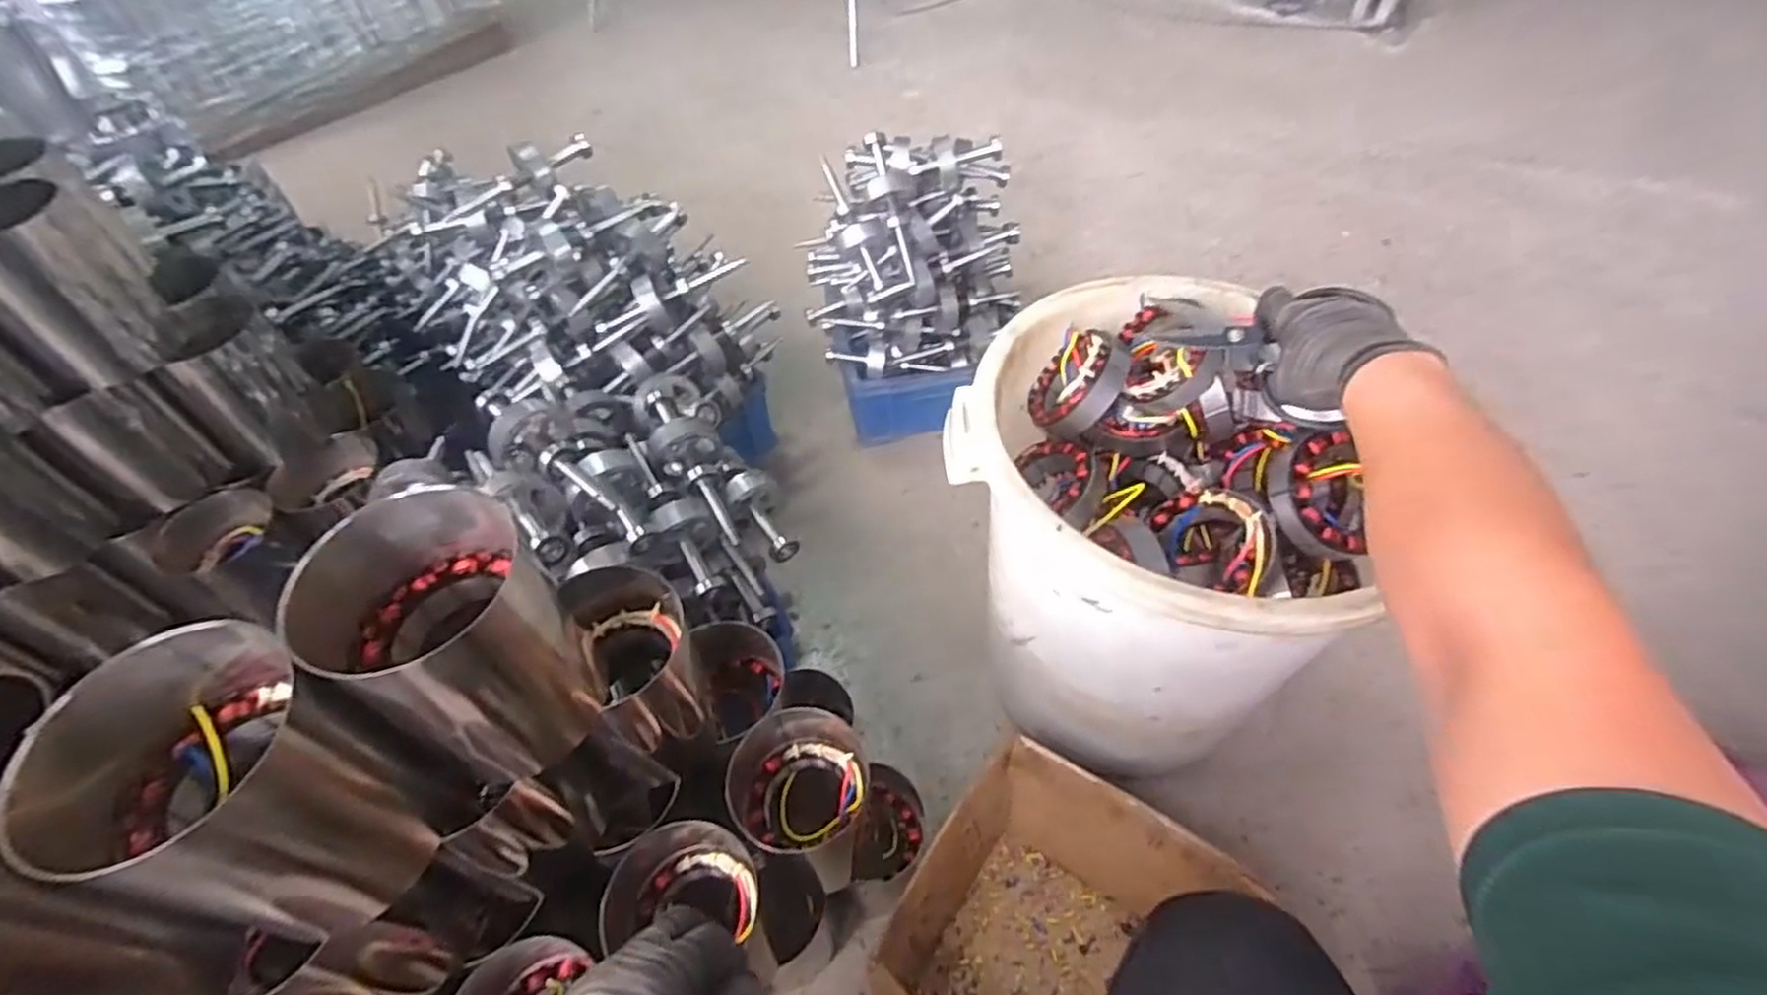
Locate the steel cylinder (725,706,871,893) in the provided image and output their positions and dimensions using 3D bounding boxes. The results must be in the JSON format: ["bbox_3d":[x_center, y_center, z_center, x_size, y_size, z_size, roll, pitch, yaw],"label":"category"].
[{"bbox_3d":[-0.071,0.275,0.718,0.116,0.138,0.126,22,56,19],"label":"steel cylinder"}]

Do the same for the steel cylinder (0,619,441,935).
[{"bbox_3d":[-0.346,0.165,0.424,0.111,0.165,0.119,16,54,15],"label":"steel cylinder"}]

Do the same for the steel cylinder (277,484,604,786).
[{"bbox_3d":[-0.266,0.092,0.481,0.106,0.172,0.114,-1,52,2],"label":"steel cylinder"}]

